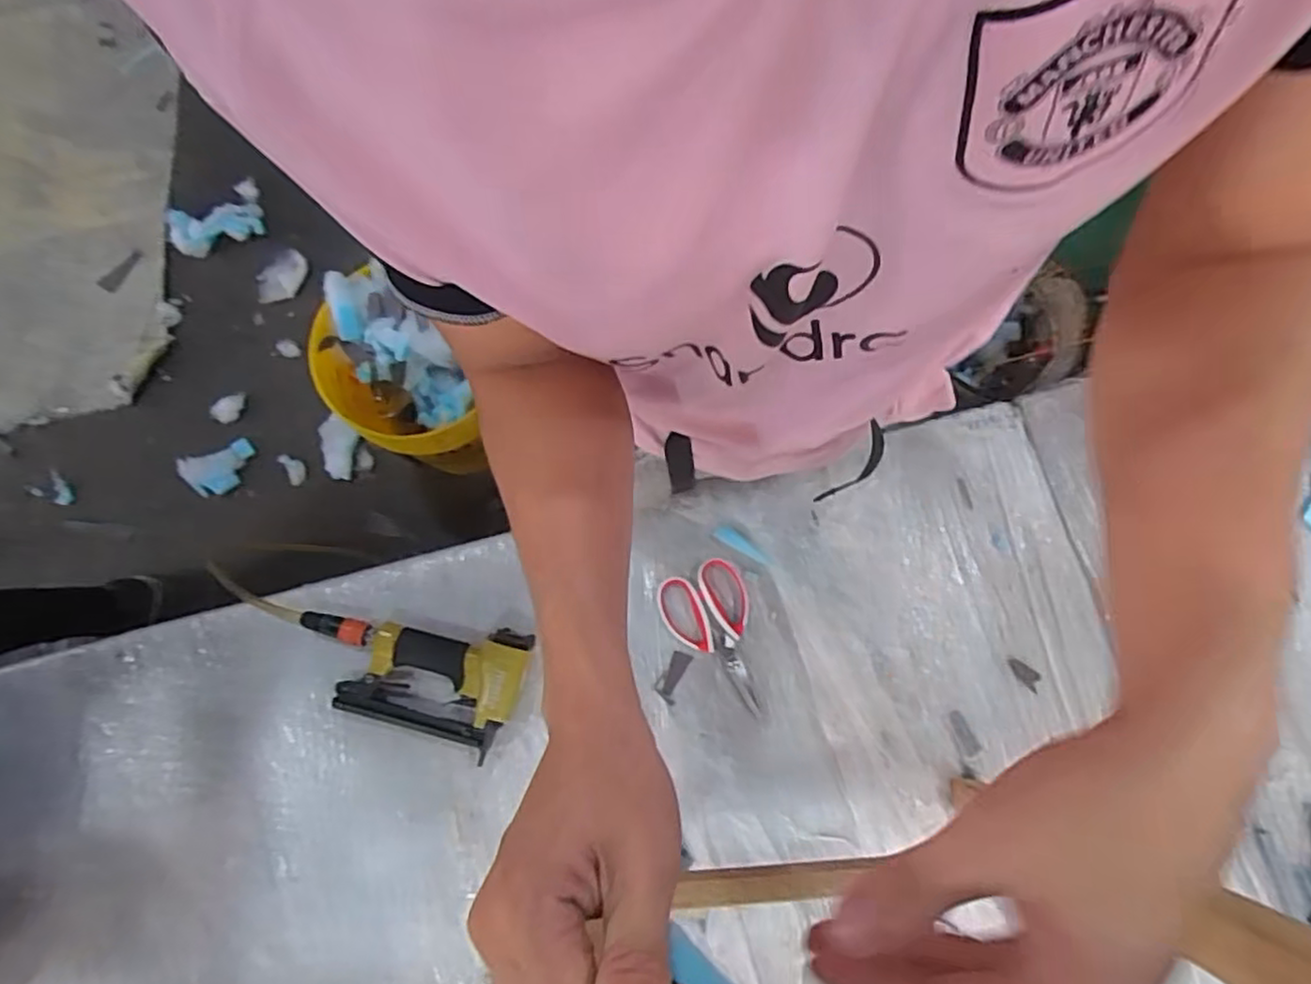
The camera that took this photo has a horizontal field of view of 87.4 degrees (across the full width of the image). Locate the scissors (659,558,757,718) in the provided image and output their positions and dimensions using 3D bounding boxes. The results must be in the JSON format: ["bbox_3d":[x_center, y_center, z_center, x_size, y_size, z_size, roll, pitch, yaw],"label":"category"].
[{"bbox_3d":[0.077,0.166,0.777,0.097,0.018,0.171,-26,80,-6],"label":"scissors"}]

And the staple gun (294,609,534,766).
[{"bbox_3d":[-0.272,0.191,0.757,0.246,0.039,0.134,18,79,3],"label":"staple gun"}]

